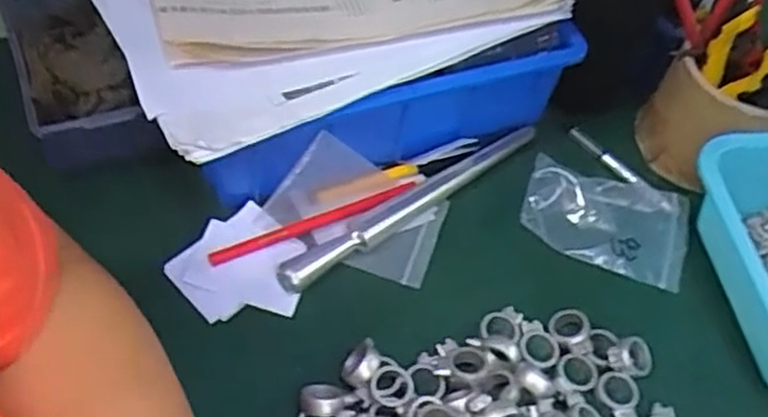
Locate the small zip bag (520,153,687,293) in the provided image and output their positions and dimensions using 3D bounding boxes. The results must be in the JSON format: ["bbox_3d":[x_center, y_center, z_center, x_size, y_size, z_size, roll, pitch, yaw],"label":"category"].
[{"bbox_3d":[0.166,0.007,0.554,0.119,0.017,0.078,15,52,4],"label":"small zip bag"}]

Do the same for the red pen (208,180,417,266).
[{"bbox_3d":[-0.048,0.010,0.526,0.156,0.014,0.015,-19,57,-21],"label":"red pen"}]

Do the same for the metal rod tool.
[{"bbox_3d":[0.027,-0.004,0.544,0.241,0.019,0.020,-29,61,-26],"label":"metal rod tool"}]

